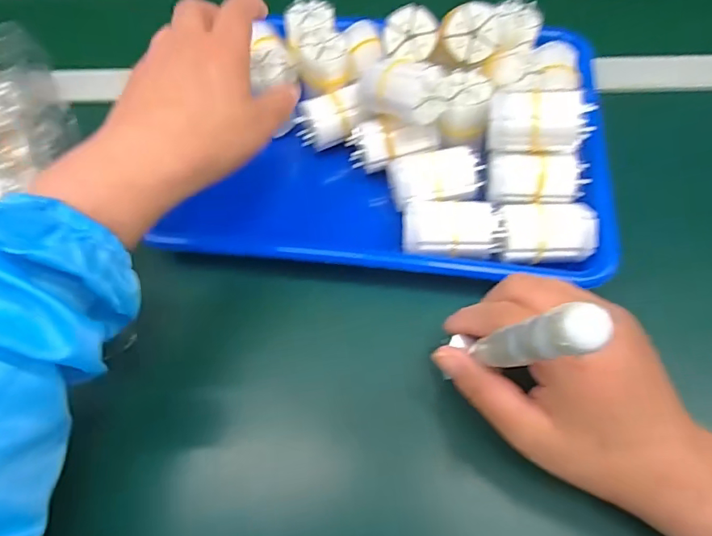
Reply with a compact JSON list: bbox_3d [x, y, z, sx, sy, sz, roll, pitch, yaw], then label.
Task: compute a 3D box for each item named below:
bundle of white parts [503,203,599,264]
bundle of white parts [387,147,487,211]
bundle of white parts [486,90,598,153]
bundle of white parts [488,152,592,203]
[{"bbox_3d":[0.126,-0.025,0.325,0.059,0.023,0.038,0,60,3],"label":"bundle of white parts"},{"bbox_3d":[0.058,-0.068,0.352,0.067,0.025,0.036,-12,60,-4],"label":"bundle of white parts"},{"bbox_3d":[0.122,-0.096,0.332,0.065,0.035,0.027,3,60,4],"label":"bundle of white parts"},{"bbox_3d":[0.127,-0.062,0.343,0.064,0.025,0.029,3,60,4],"label":"bundle of white parts"}]

